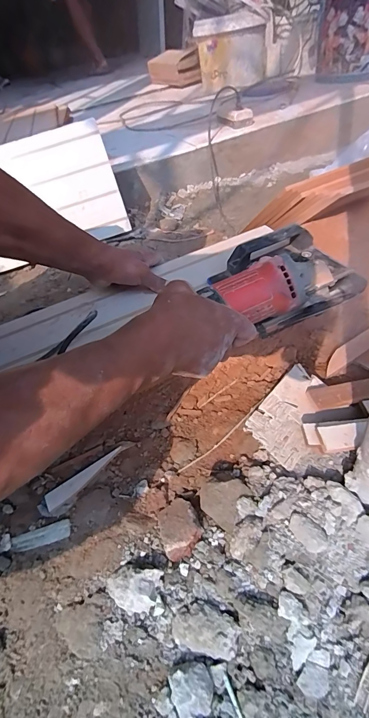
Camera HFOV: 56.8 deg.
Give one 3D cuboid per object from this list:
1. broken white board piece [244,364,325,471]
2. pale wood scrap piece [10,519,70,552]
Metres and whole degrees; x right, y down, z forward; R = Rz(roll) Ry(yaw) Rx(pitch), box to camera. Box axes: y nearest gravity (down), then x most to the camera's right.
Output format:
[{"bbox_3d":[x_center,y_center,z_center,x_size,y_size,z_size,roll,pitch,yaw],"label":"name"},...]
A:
[{"bbox_3d":[0.131,0.065,0.413,0.070,0.010,0.111,38,77,16],"label":"broken white board piece"},{"bbox_3d":[-0.173,0.215,0.409,0.076,0.005,0.020,-19,46,5],"label":"pale wood scrap piece"}]

